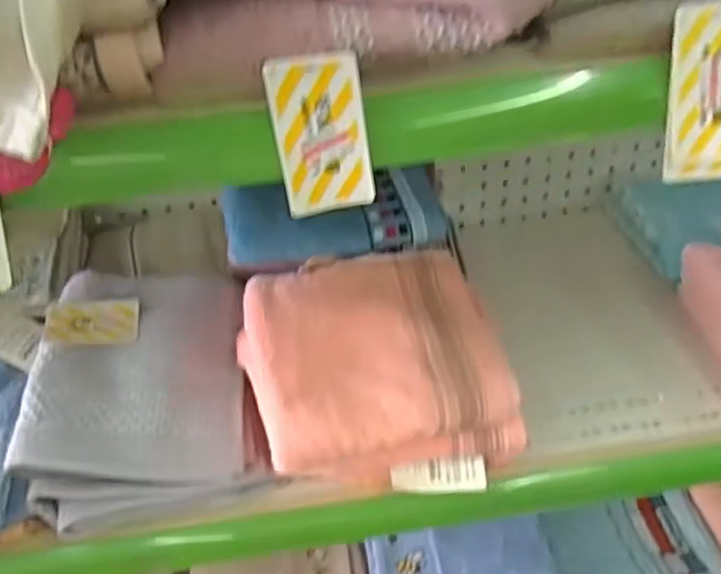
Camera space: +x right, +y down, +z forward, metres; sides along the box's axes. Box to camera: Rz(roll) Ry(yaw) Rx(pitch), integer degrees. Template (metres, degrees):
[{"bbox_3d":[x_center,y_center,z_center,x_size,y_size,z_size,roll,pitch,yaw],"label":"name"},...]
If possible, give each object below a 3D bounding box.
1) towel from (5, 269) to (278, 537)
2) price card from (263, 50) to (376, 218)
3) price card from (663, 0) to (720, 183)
[{"bbox_3d":[-0.173,0.075,0.544,0.163,0.067,0.204,-12,41,-8],"label":"towel"},{"bbox_3d":[-0.017,-0.066,0.306,0.040,0.070,0.005,-8,30,2],"label":"price card"},{"bbox_3d":[0.164,-0.089,0.321,0.042,0.081,0.007,-8,20,1],"label":"price card"}]

